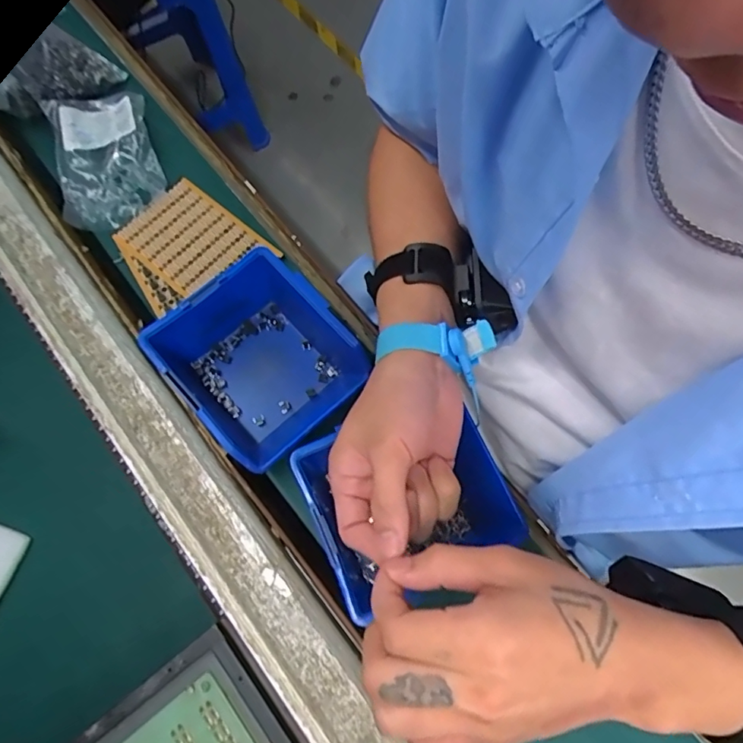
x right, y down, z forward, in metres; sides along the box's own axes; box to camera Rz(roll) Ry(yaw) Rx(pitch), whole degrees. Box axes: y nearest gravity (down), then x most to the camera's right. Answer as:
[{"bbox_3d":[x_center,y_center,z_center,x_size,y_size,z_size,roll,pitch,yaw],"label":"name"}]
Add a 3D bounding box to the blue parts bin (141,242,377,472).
[{"bbox_3d":[-0.084,-0.005,0.401,0.120,0.066,0.129,-39,77,-13],"label":"blue parts bin"}]

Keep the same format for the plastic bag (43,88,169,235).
[{"bbox_3d":[-0.259,-0.211,0.491,0.091,0.042,0.166,-19,72,-8],"label":"plastic bag"}]

